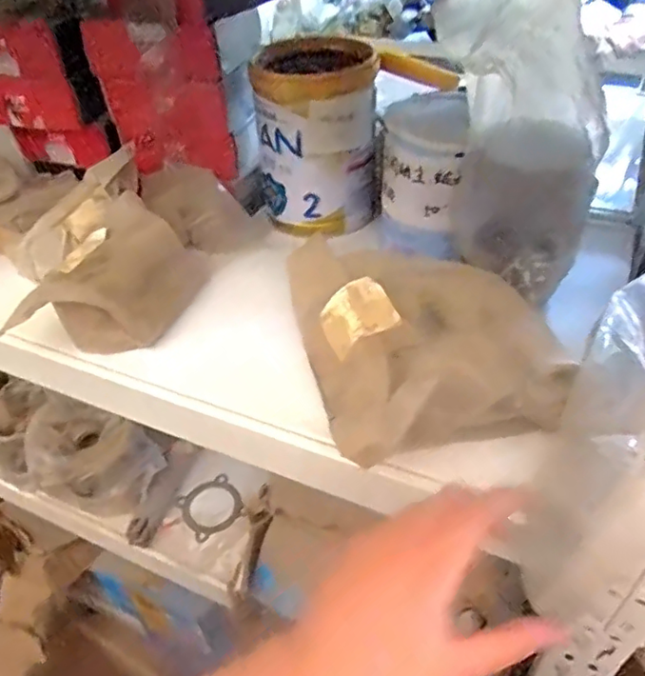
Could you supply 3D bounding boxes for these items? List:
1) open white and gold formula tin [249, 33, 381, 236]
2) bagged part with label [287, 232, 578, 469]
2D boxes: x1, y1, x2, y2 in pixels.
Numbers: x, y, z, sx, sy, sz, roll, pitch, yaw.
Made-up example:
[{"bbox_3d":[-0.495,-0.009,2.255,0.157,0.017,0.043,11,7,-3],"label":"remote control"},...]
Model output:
[{"bbox_3d":[-0.006,-0.214,0.623,0.127,0.165,0.106,-5,42,-1],"label":"open white and gold formula tin"},{"bbox_3d":[0.068,-0.007,0.451,0.158,0.073,0.226,-11,42,-8],"label":"bagged part with label"}]

